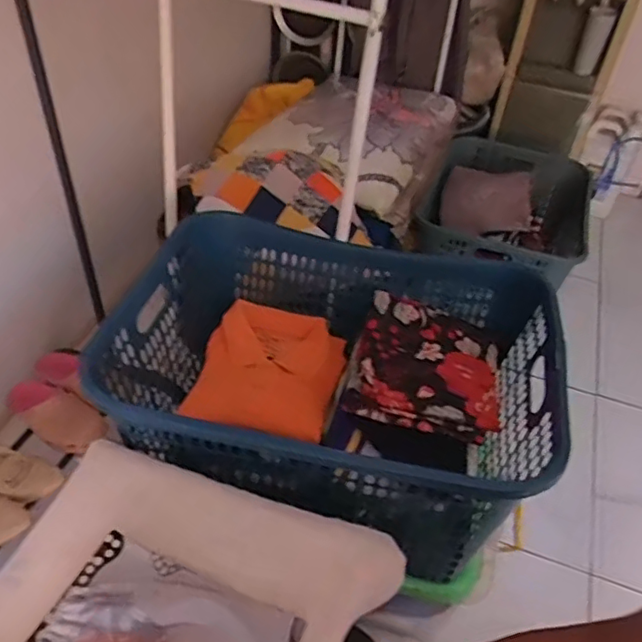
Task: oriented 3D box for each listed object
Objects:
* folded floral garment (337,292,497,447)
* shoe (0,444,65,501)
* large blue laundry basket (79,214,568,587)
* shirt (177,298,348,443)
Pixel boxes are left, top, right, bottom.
[{"bbox_3d":[0.156,0.061,0.887,0.211,0.039,0.224,13,43,7],"label":"folded floral garment"},{"bbox_3d":[-0.569,0.267,1.102,0.228,0.058,0.093,17,43,11],"label":"shoe"},{"bbox_3d":[0.009,0.087,0.869,0.562,0.254,0.431,14,43,8],"label":"large blue laundry basket"},{"bbox_3d":[-0.077,0.069,0.948,0.213,0.031,0.247,8,42,2],"label":"shirt"}]

